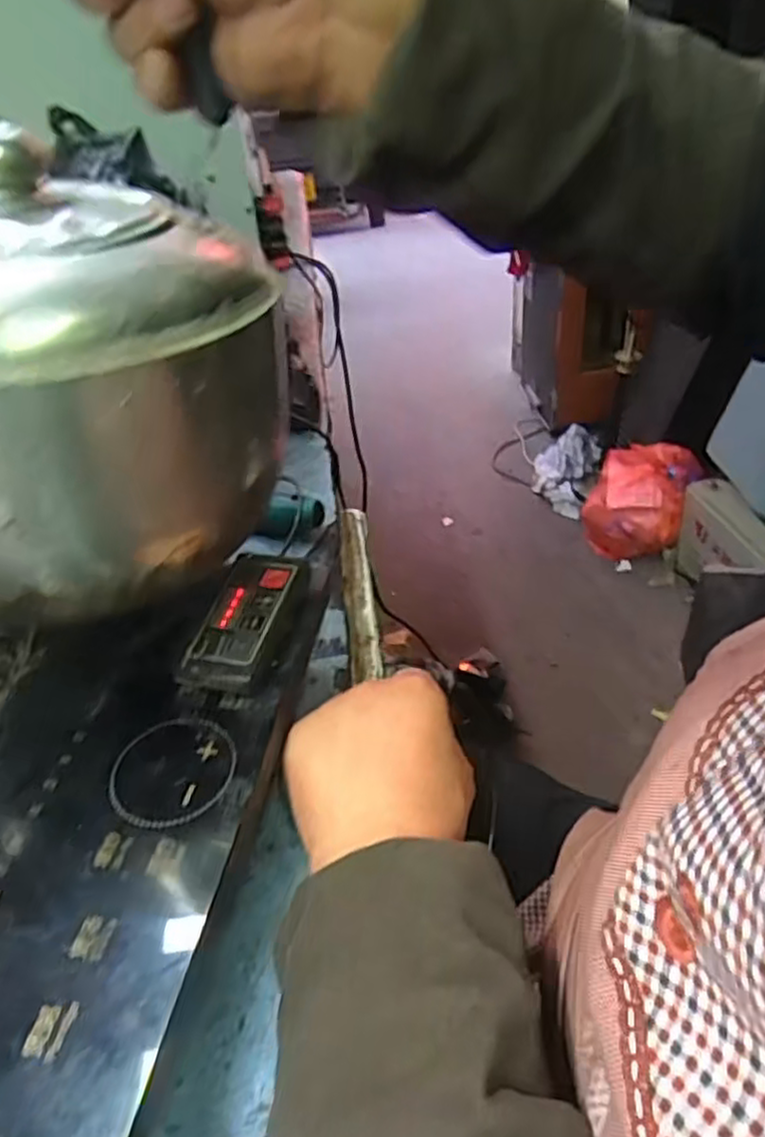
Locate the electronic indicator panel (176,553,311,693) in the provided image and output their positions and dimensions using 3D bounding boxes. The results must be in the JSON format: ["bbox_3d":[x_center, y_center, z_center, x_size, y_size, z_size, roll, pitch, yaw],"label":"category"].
[{"bbox_3d":[-0.075,0.029,0.405,0.042,0.022,0.090,7,42,14],"label":"electronic indicator panel"}]

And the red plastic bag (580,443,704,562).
[{"bbox_3d":[0.597,-0.146,1.705,0.244,0.251,0.150,8,42,15],"label":"red plastic bag"}]

